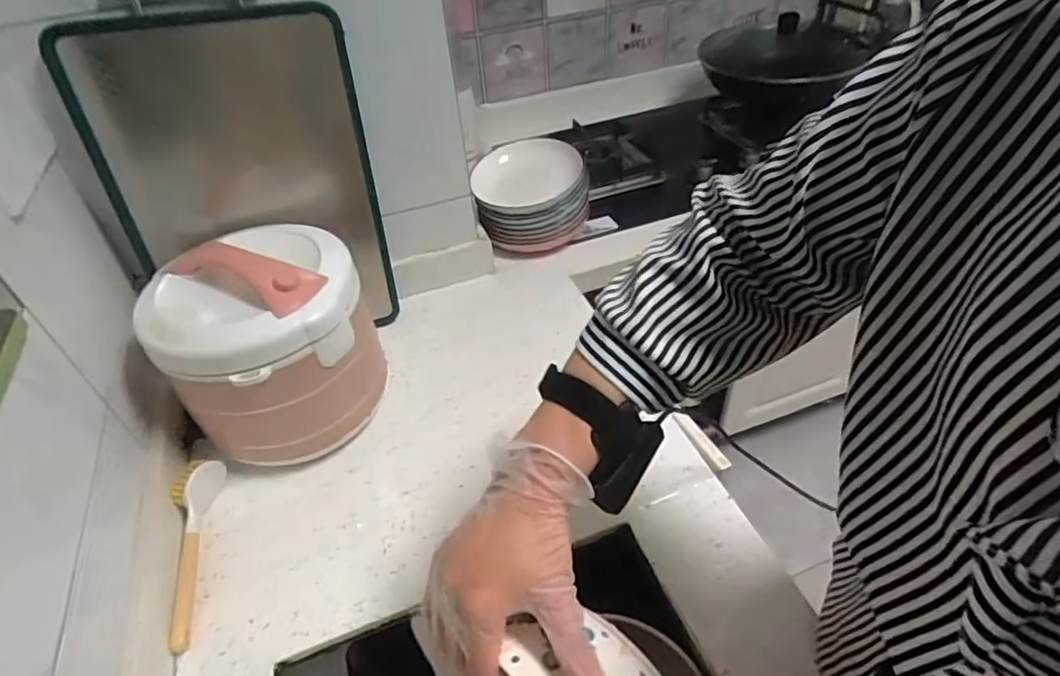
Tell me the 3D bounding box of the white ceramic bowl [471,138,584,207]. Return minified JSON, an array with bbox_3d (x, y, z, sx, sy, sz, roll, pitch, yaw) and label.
[{"bbox_3d":[-0.003,-0.280,0.984,0.173,0.030,0.191,3,43,9],"label":"white ceramic bowl"}]

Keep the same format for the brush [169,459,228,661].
[{"bbox_3d":[-0.365,0.222,0.623,0.046,0.050,0.192,-8,43,-3],"label":"brush"}]

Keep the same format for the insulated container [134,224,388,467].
[{"bbox_3d":[-0.294,0.004,0.683,0.211,0.205,0.185,-32,49,-26],"label":"insulated container"}]

